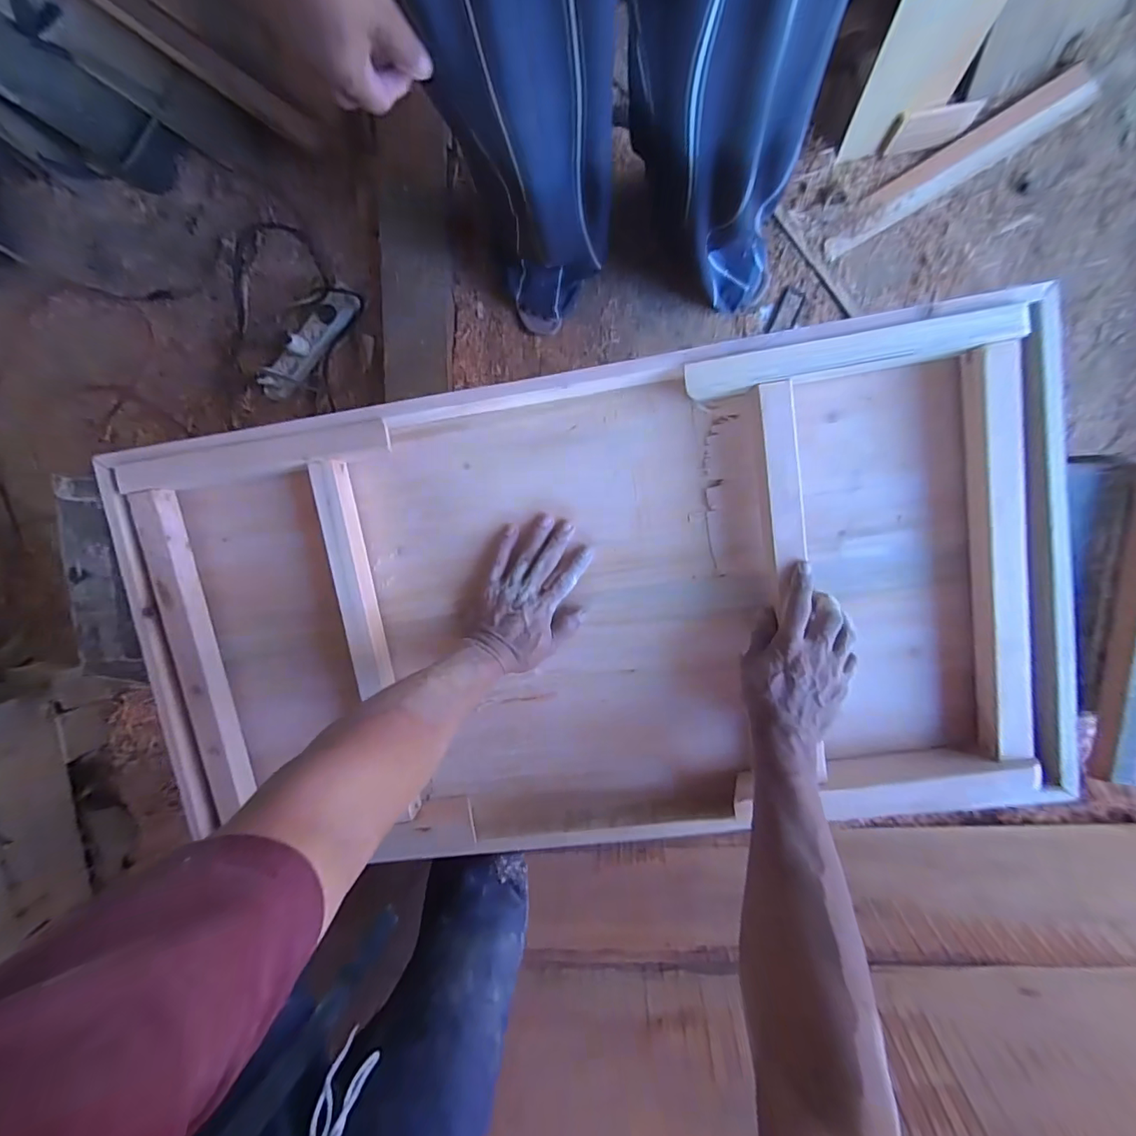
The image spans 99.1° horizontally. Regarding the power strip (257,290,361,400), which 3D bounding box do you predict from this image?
[{"bbox_3d":[-0.509,-0.435,0.945,0.268,0.043,0.066,-44,93,8],"label":"power strip"}]

